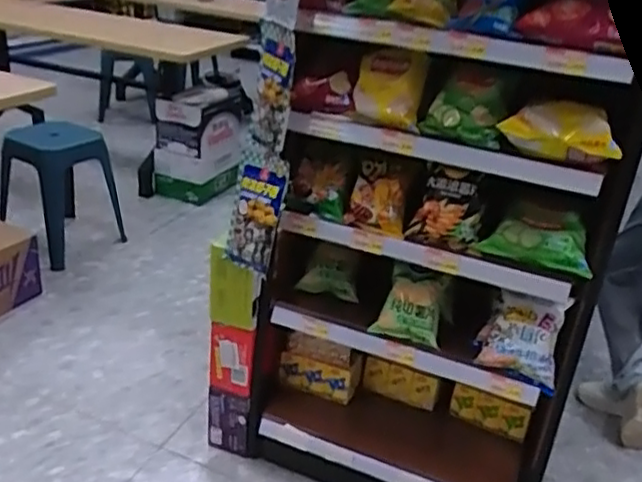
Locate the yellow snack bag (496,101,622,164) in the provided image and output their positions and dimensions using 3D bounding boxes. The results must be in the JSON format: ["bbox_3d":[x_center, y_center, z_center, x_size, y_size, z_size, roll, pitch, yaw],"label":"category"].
[{"bbox_3d":[0.451,-0.204,1.254,0.209,0.081,0.144,5,26,-5],"label":"yellow snack bag"}]

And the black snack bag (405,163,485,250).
[{"bbox_3d":[0.274,-0.069,1.419,0.146,0.162,0.060,14,3,13],"label":"black snack bag"}]

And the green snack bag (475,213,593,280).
[{"bbox_3d":[0.447,-0.009,1.375,0.221,0.079,0.121,12,27,13],"label":"green snack bag"}]

